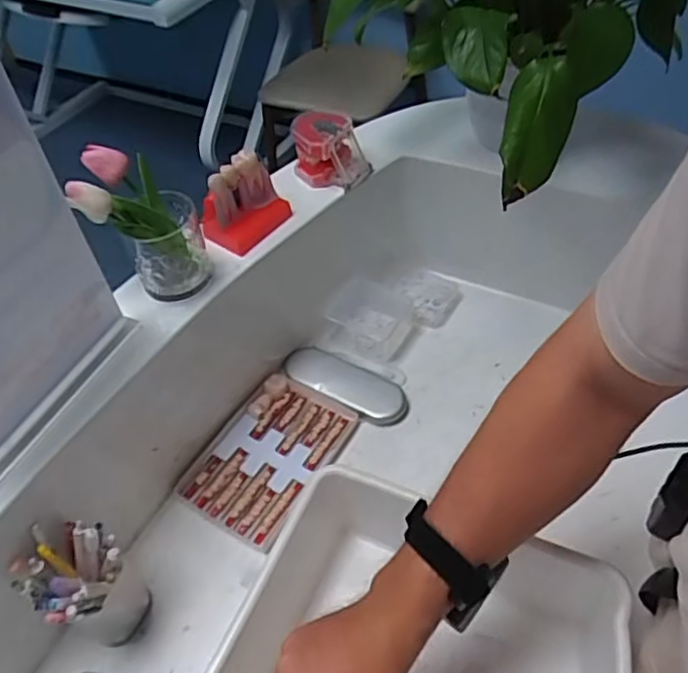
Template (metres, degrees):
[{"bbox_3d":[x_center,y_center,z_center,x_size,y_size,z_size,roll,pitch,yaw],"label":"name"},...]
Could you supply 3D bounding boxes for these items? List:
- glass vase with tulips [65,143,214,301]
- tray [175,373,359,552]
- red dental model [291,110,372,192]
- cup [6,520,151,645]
[{"bbox_3d":[-0.203,-0.116,0.649,0.105,0.138,0.082,13,52,17],"label":"glass vase with tulips"},{"bbox_3d":[-0.089,0.143,0.758,0.136,0.017,0.196,23,55,23],"label":"tray"},{"bbox_3d":[-0.016,-0.232,0.780,0.094,0.064,0.069,13,52,16],"label":"red dental model"},{"bbox_3d":[-0.246,0.241,0.602,0.077,0.143,0.077,-3,49,3],"label":"cup"}]

